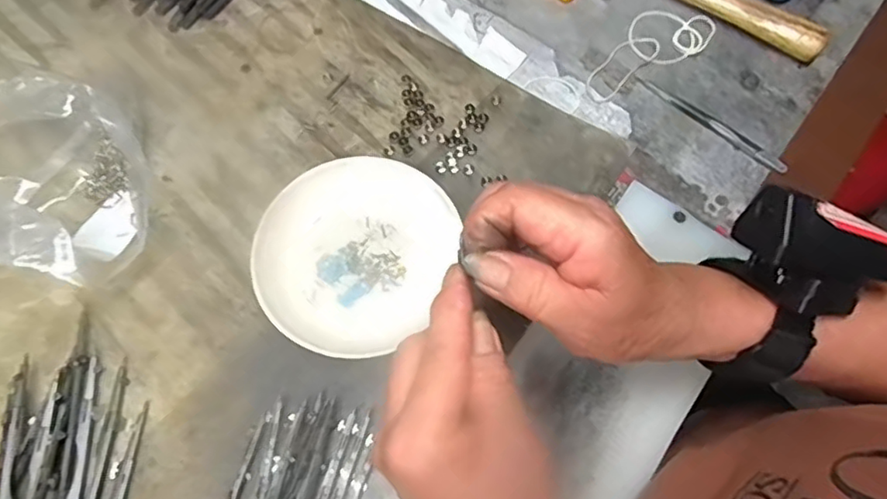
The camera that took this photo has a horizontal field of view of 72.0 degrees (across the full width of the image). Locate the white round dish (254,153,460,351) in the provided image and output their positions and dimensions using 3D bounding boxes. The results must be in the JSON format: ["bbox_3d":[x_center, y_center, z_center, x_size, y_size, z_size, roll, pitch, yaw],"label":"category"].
[{"bbox_3d":[-0.053,0.001,0.355,0.105,0.018,0.115,0,67,0],"label":"white round dish"}]

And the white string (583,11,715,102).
[{"bbox_3d":[0.138,-0.141,0.423,0.106,0.005,0.047,-28,70,-12],"label":"white string"}]

